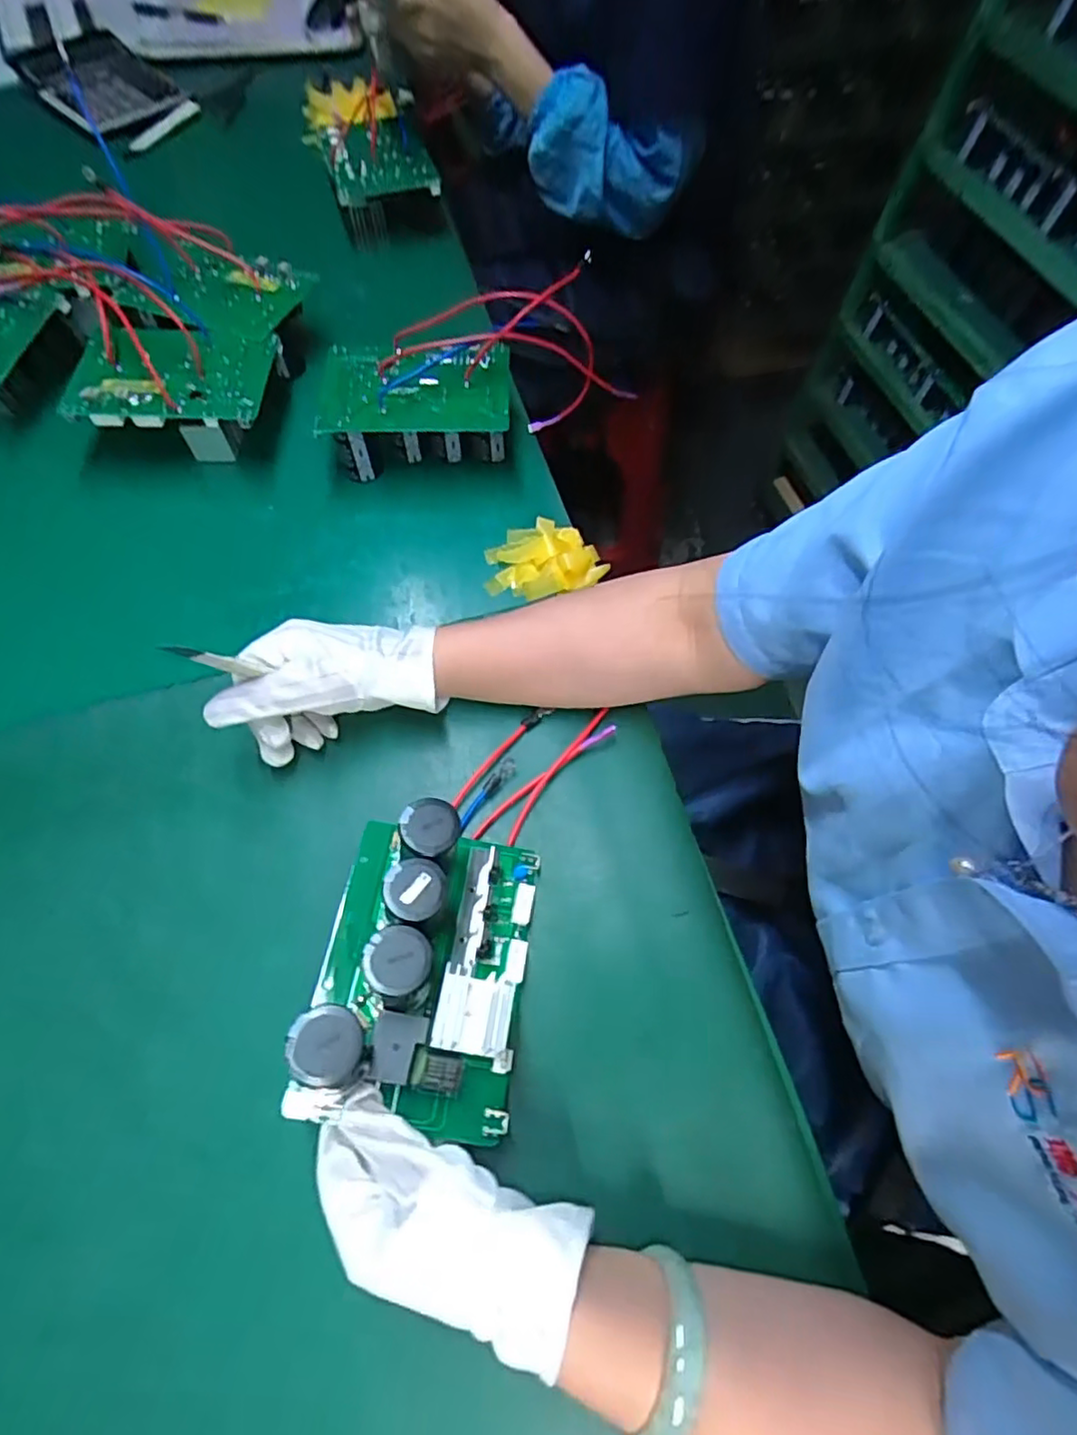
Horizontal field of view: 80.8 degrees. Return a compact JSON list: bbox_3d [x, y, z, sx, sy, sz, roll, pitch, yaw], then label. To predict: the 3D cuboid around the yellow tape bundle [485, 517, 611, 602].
[{"bbox_3d":[0.001,-0.132,0.513,0.091,0.019,0.074,-23,67,-13],"label":"yellow tape bundle"}]

